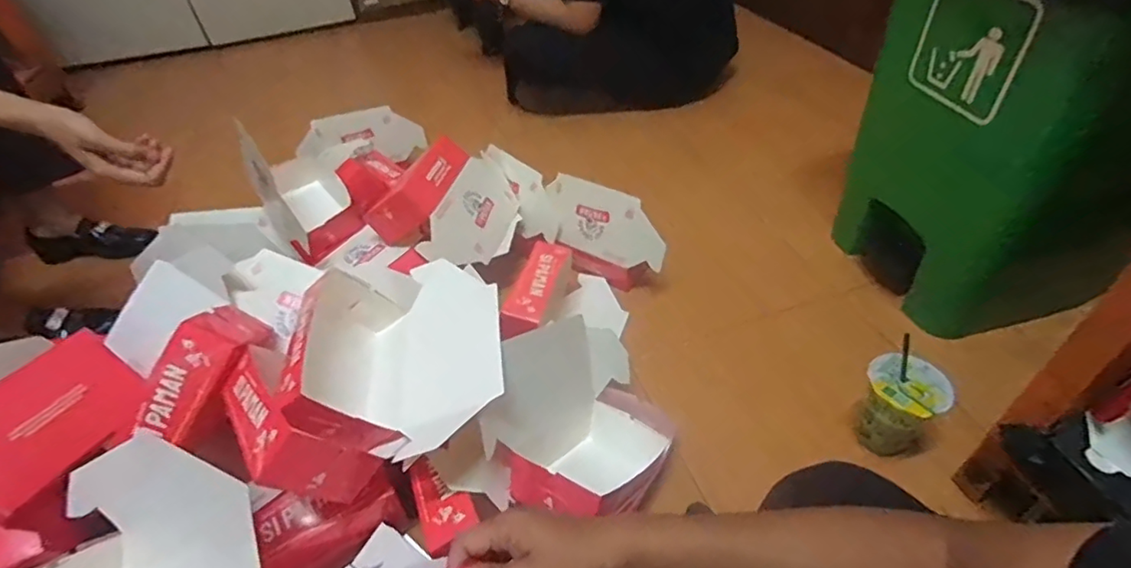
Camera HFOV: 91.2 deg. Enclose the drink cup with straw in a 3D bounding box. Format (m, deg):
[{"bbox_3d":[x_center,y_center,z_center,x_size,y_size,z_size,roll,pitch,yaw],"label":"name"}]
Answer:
[{"bbox_3d":[0.417,0.142,0.689,0.079,0.152,0.090,-35,51,-28],"label":"drink cup with straw"}]

